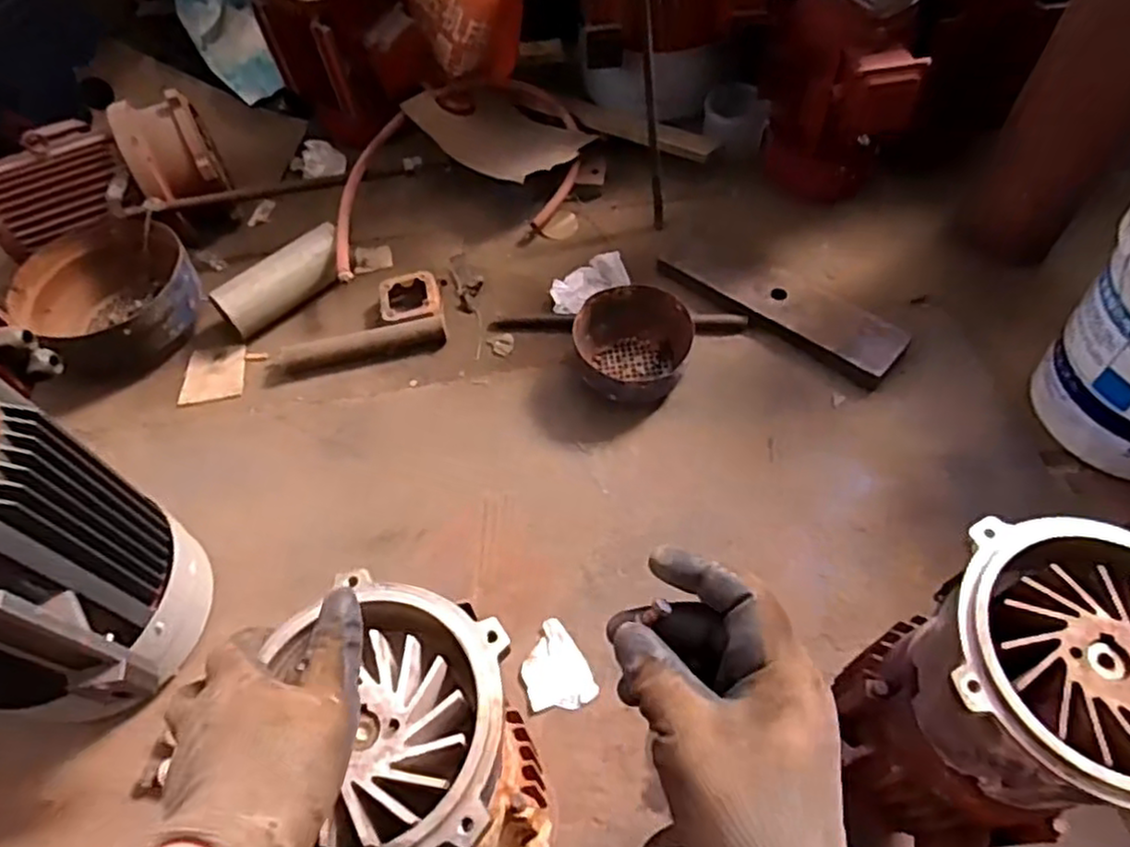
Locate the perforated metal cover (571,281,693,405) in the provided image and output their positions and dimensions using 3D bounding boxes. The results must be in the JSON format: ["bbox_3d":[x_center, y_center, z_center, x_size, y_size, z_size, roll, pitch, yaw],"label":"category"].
[{"bbox_3d":[0.099,-0.115,1.046,0.174,0.096,0.178,21,61,15],"label":"perforated metal cover"}]

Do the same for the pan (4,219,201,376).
[{"bbox_3d":[-0.732,-0.196,1.147,0.252,0.125,0.255,-1,58,2],"label":"pan"}]

